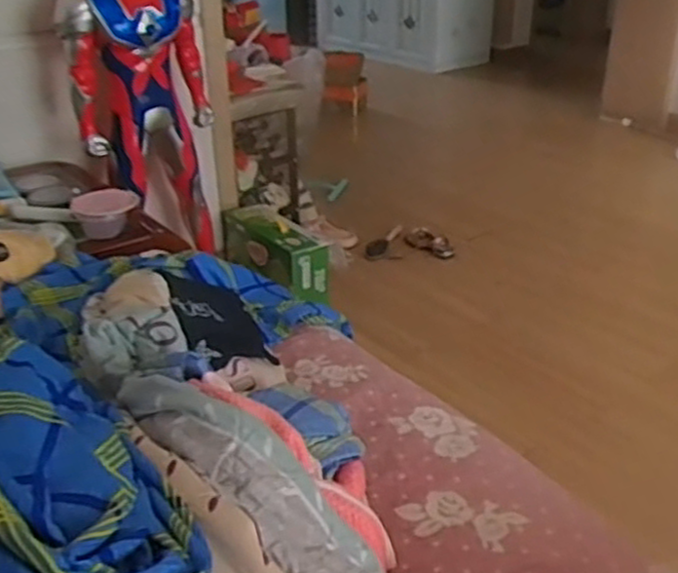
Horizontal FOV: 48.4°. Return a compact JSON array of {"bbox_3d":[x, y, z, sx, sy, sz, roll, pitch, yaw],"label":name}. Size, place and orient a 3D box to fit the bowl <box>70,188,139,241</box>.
[{"bbox_3d":[-0.454,-0.147,1.474,0.125,0.053,0.145,-10,29,-16],"label":"bowl"}]

